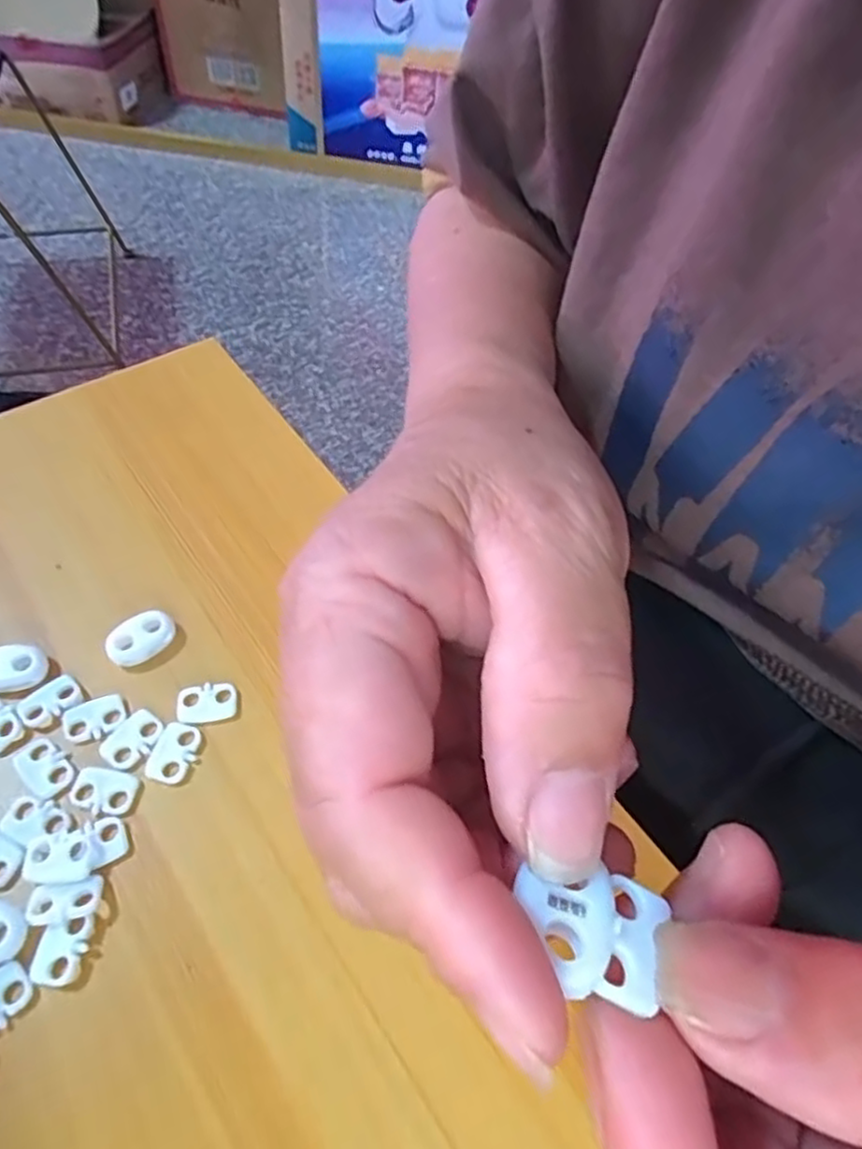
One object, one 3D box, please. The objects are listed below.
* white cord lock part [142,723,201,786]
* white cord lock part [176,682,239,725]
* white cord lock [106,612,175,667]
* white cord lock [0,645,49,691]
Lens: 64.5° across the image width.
[{"bbox_3d":[-0.079,0.054,0.209,0.013,0.004,0.019,15,56,5],"label":"white cord lock part"},{"bbox_3d":[-0.072,0.041,0.219,0.019,0.004,0.013,-10,57,-12],"label":"white cord lock part"},{"bbox_3d":[-0.097,0.022,0.229,0.022,0.009,0.013,-31,64,-23],"label":"white cord lock"},{"bbox_3d":[-0.135,0.030,0.218,0.021,0.005,0.013,-9,57,-11],"label":"white cord lock"}]

